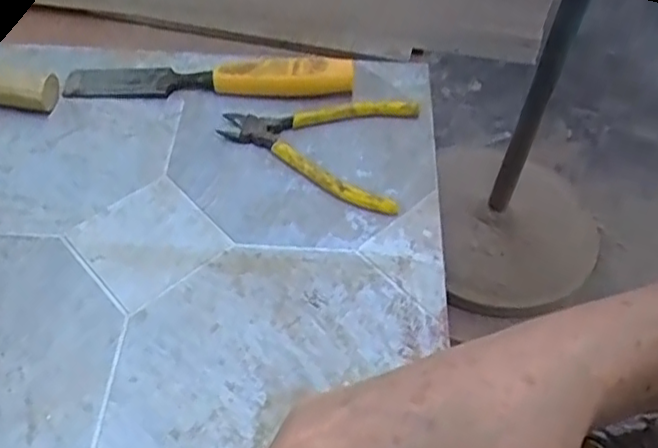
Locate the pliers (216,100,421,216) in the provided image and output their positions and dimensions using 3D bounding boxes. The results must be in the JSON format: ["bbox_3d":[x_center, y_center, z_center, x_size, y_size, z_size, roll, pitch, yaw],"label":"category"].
[{"bbox_3d":[-0.004,-0.070,0.500,0.146,0.018,0.104,19,53,12],"label":"pliers"}]

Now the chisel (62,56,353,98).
[{"bbox_3d":[-0.097,-0.118,0.524,0.228,0.034,0.025,3,51,0],"label":"chisel"}]

